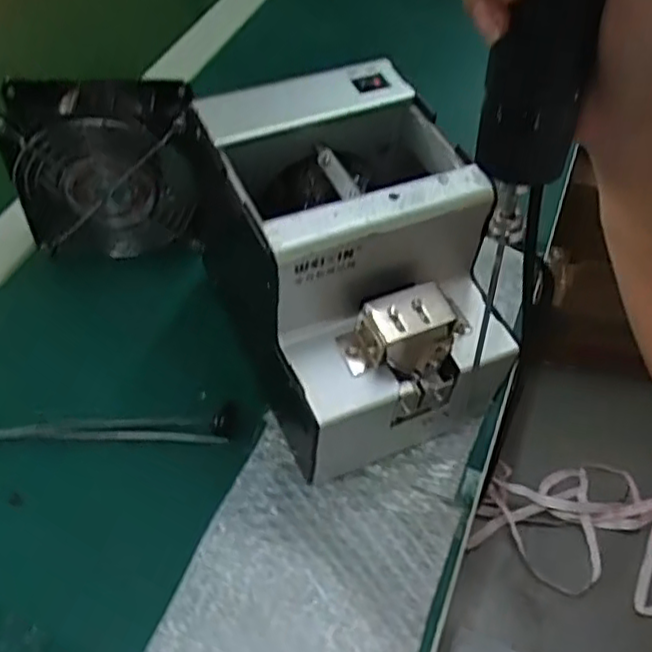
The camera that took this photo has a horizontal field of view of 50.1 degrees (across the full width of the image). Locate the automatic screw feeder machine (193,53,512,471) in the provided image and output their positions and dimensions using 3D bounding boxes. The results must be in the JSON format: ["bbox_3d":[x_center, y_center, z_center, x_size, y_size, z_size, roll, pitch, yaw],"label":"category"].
[{"bbox_3d":[0.005,-0.049,0.416,0.129,0.138,0.220,-19,56,-17],"label":"automatic screw feeder machine"}]

